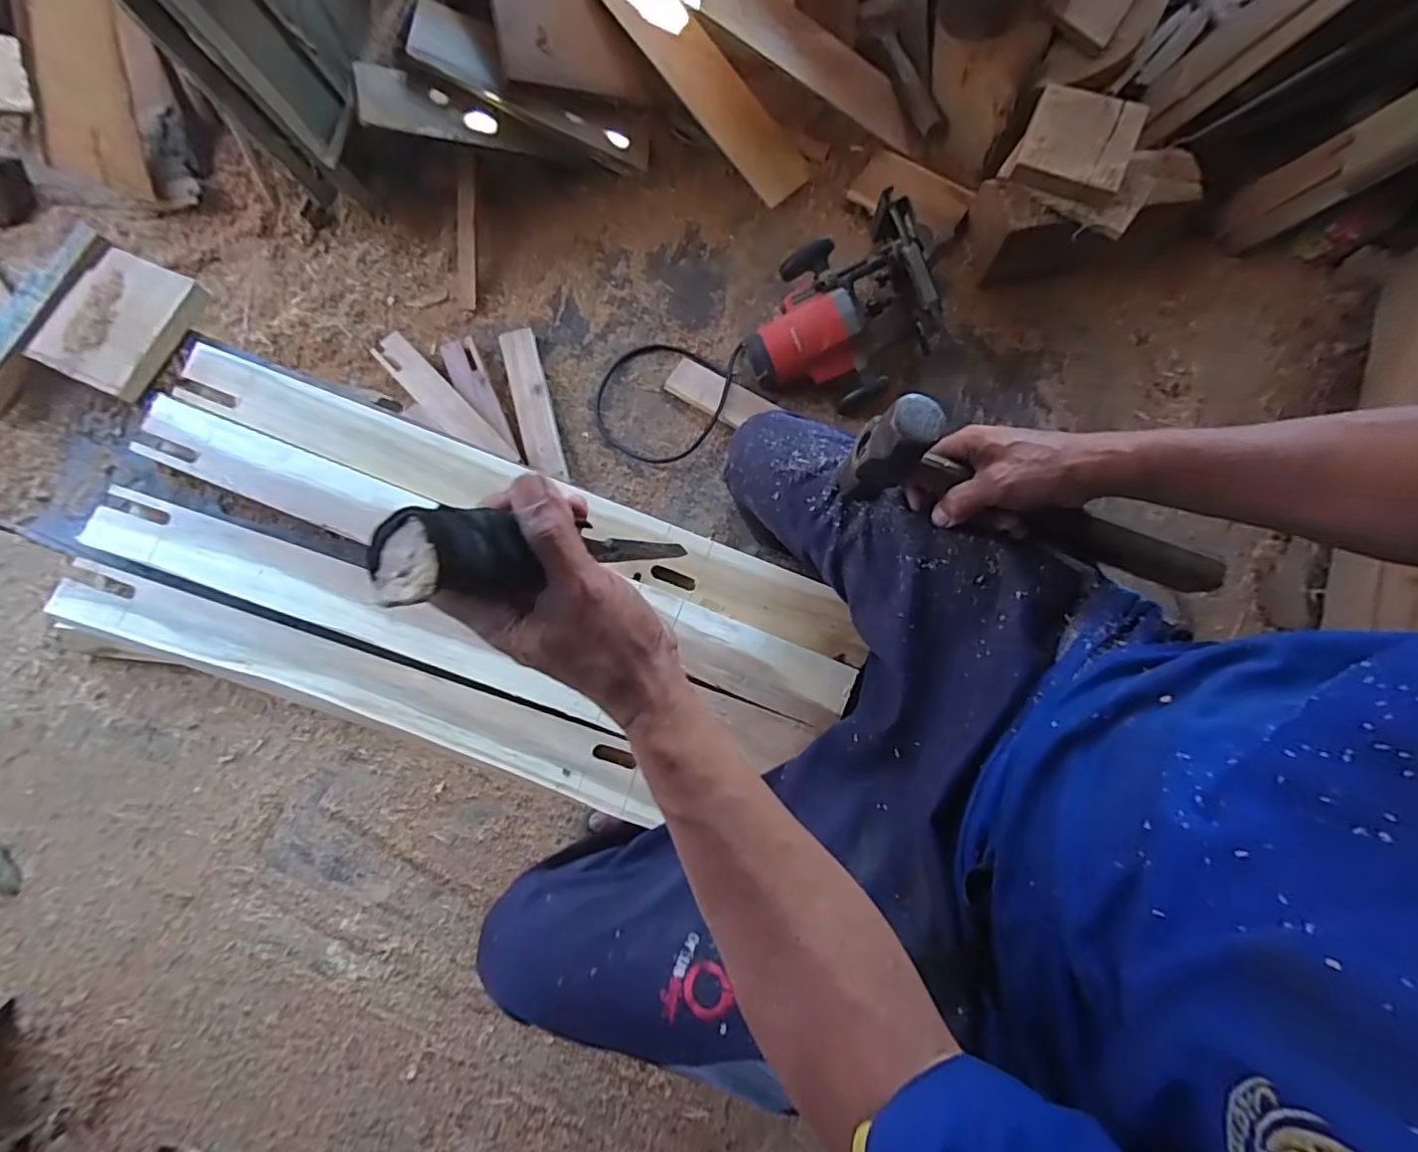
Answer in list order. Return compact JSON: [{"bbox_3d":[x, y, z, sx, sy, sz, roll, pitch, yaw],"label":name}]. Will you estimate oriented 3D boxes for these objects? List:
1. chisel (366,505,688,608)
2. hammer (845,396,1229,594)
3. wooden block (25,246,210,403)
[{"bbox_3d":[-0.075,-0.010,0.357,0.042,0.251,0.045,1,93,20],"label":"chisel"},{"bbox_3d":[0.257,-0.049,0.473,0.305,0.104,0.050,18,80,-4],"label":"hammer"},{"bbox_3d":[-0.593,-0.256,0.617,0.118,0.020,0.139,24,80,7],"label":"wooden block"}]

